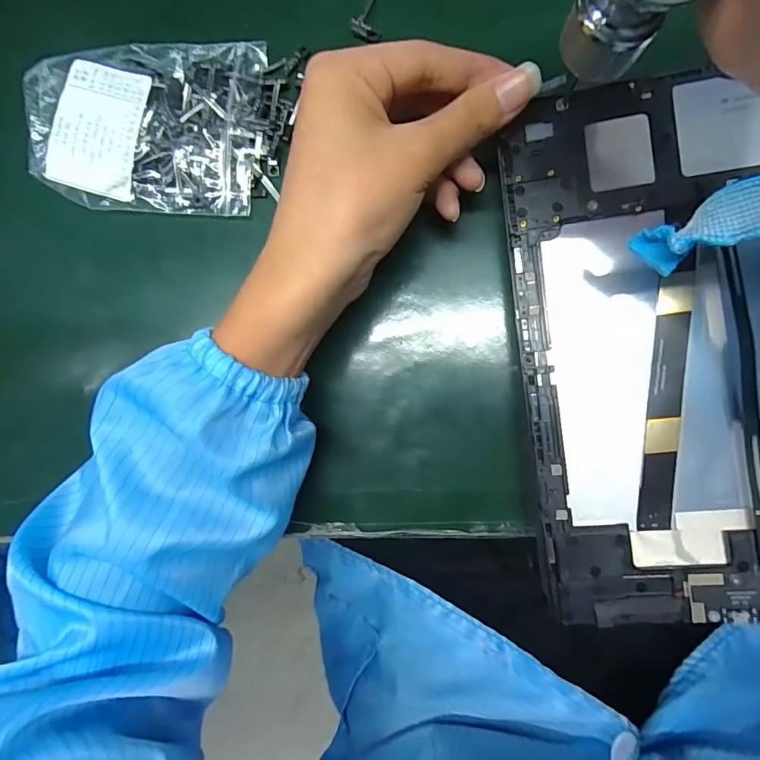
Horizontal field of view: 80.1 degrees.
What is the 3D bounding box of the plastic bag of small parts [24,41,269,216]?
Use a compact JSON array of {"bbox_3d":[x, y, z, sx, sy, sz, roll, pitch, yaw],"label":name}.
[{"bbox_3d":[-0.133,-0.147,0.257,0.129,0.020,0.095,5,90,10],"label":"plastic bag of small parts"}]

